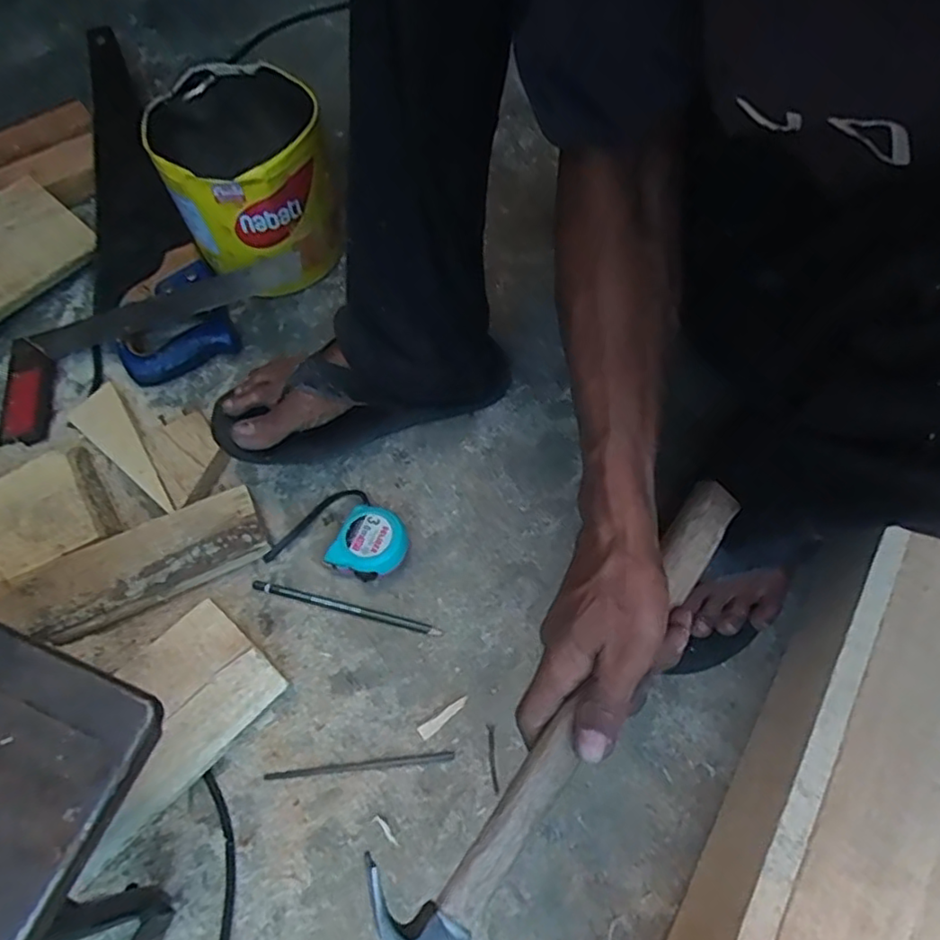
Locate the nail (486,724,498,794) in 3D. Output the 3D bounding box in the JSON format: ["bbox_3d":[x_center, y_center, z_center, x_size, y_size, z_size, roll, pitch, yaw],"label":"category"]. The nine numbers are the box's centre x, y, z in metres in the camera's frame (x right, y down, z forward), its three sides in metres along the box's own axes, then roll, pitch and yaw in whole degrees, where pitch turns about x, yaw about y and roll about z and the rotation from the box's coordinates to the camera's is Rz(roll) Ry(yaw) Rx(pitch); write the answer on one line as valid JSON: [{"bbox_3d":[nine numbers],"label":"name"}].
[{"bbox_3d":[0.018,0.218,0.485,0.006,0.004,0.048,-5,62,-5],"label":"nail"}]

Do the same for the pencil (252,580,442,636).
[{"bbox_3d":[-0.104,0.116,0.536,0.159,0.007,0.011,14,62,5],"label":"pencil"}]

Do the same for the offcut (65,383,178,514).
[{"bbox_3d":[-0.305,-0.024,0.575,0.144,0.015,0.046,40,67,18],"label":"offcut"}]

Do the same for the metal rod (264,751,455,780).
[{"bbox_3d":[-0.082,0.225,0.484,0.139,0.004,0.007,-5,62,-5],"label":"metal rod"}]

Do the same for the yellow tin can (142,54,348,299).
[{"bbox_3d":[-0.221,-0.289,0.646,0.141,0.175,0.172,-16,63,-10],"label":"yellow tin can"}]

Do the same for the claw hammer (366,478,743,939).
[{"bbox_3d":[0.068,0.131,0.363,0.085,0.033,0.319,34,71,15],"label":"claw hammer"}]

